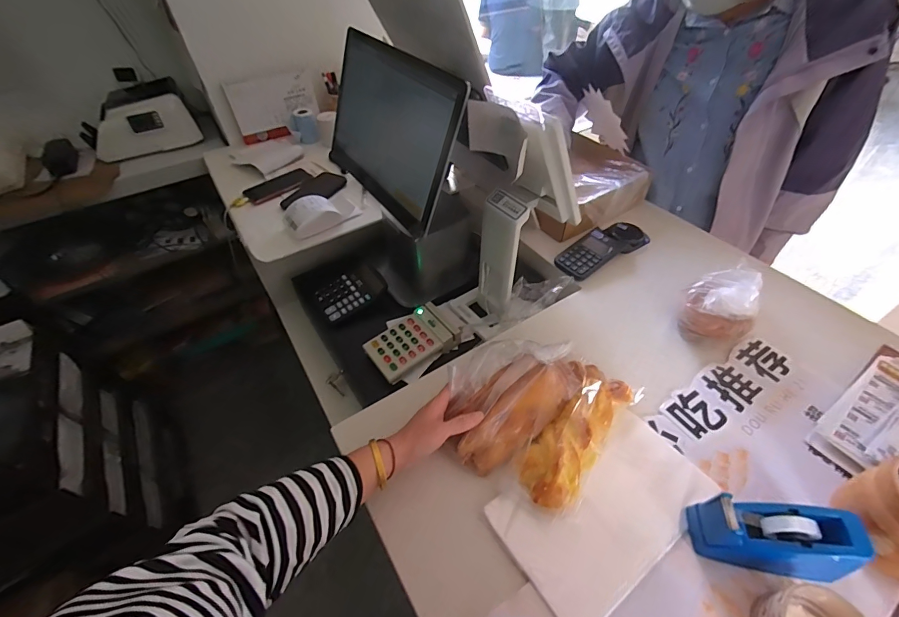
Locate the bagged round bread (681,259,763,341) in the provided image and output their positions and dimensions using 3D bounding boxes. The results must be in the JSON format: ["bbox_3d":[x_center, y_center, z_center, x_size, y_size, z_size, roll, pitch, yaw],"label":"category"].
[{"bbox_3d":[0.435,-0.007,0.635,0.100,0.087,0.129,29,54,26],"label":"bagged round bread"}]

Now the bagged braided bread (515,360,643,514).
[{"bbox_3d":[0.169,0.156,0.516,0.083,0.051,0.221,32,55,28],"label":"bagged braided bread"}]

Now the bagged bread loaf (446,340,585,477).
[{"bbox_3d":[0.077,0.105,0.521,0.198,0.076,0.124,-35,56,-25],"label":"bagged bread loaf"}]

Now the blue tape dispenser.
[{"bbox_3d":[0.335,0.237,0.409,0.142,0.081,0.059,5,47,6],"label":"blue tape dispenser"}]

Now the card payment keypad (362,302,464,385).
[{"bbox_3d":[-0.067,0.060,0.732,0.167,0.033,0.096,-29,52,-23],"label":"card payment keypad"}]

